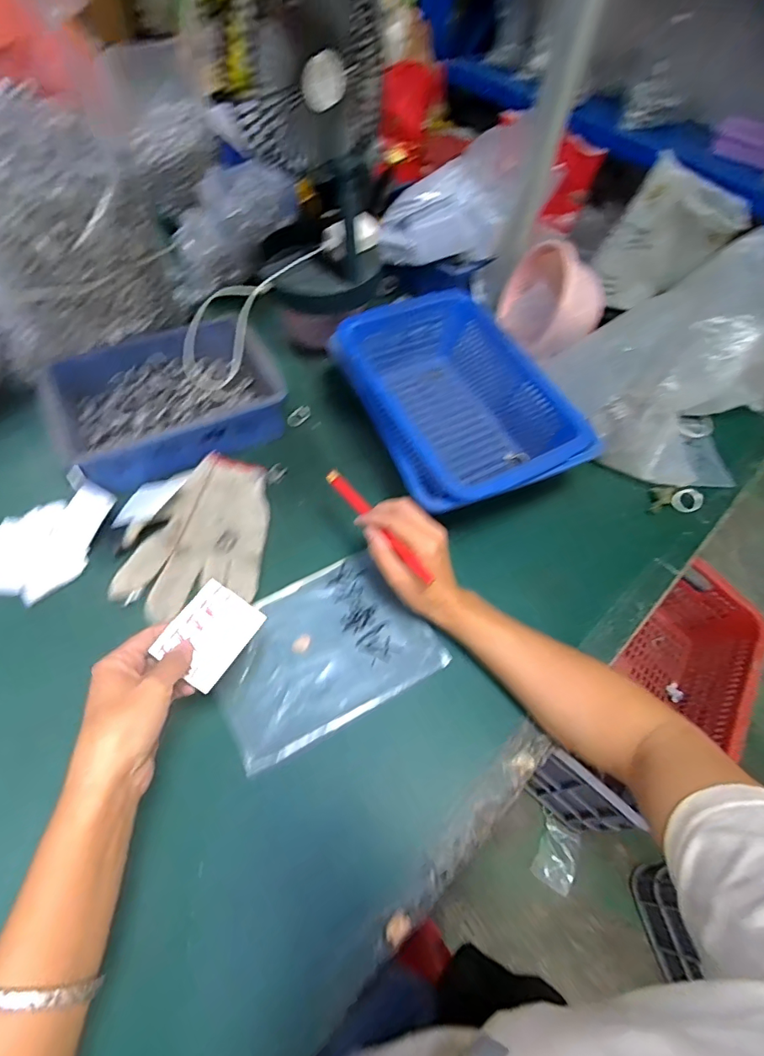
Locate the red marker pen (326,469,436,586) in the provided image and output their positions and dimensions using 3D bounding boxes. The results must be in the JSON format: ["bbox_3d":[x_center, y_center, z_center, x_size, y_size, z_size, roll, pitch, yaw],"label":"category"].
[{"bbox_3d":[-0.006,-0.006,0.458,0.013,0.015,0.152,-31,59,-22],"label":"red marker pen"}]

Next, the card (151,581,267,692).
[{"bbox_3d":[-0.136,0.083,0.379,0.056,0.006,0.071,38,61,-6],"label":"card"}]

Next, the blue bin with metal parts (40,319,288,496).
[{"bbox_3d":[-0.253,-0.152,0.578,0.261,0.062,0.178,-25,60,-18],"label":"blue bin with metal parts"}]

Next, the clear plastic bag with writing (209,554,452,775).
[{"bbox_3d":[-0.058,0.113,0.456,0.195,0.010,0.145,-24,61,-21],"label":"clear plastic bag with writing"}]

